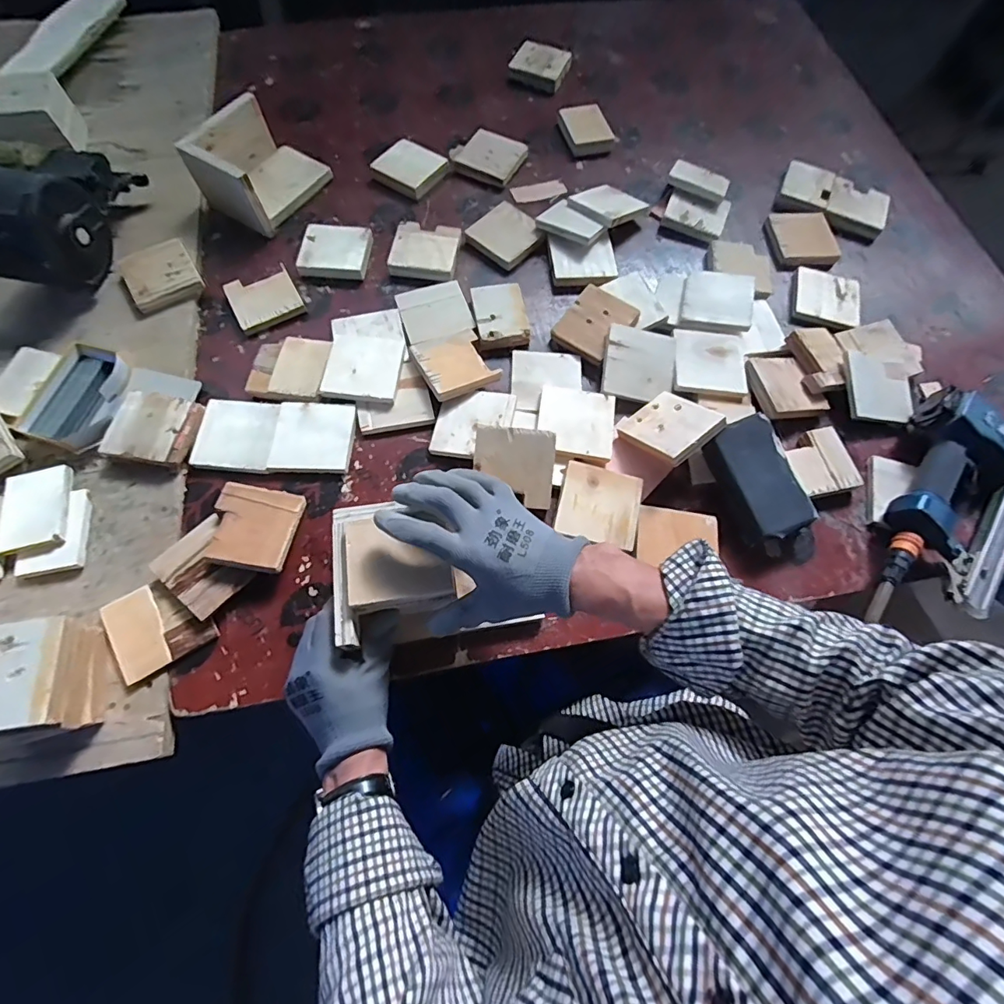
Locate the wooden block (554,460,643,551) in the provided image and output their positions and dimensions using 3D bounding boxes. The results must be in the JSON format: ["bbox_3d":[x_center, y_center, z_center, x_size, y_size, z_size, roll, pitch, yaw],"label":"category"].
[{"bbox_3d":[0.112,-0.002,0.554,0.088,0.016,0.089,14,66,1],"label":"wooden block"}]

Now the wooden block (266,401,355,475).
[{"bbox_3d":[-0.224,-0.077,0.585,0.091,0.010,0.088,2,67,-4],"label":"wooden block"}]

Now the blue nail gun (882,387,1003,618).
[{"bbox_3d":[0.530,0.007,0.557,0.151,0.071,0.254,27,67,7],"label":"blue nail gun"}]

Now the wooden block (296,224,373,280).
[{"bbox_3d":[-0.236,-0.352,0.693,0.092,0.021,0.079,8,66,-1],"label":"wooden block"}]

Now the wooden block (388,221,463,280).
[{"bbox_3d":[-0.109,-0.357,0.699,0.091,0.015,0.095,9,66,-1],"label":"wooden block"}]

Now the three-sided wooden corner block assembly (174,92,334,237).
[{"bbox_3d":[-0.357,-0.491,0.710,0.137,0.085,0.149,33,68,9],"label":"three-sided wooden corner block assembly"}]

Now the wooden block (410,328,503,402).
[{"bbox_3d":[-0.059,-0.176,0.615,0.086,0.018,0.093,-22,70,-13],"label":"wooden block"}]

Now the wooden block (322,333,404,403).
[{"bbox_3d":[-0.172,-0.170,0.616,0.091,0.012,0.098,6,66,-2],"label":"wooden block"}]

